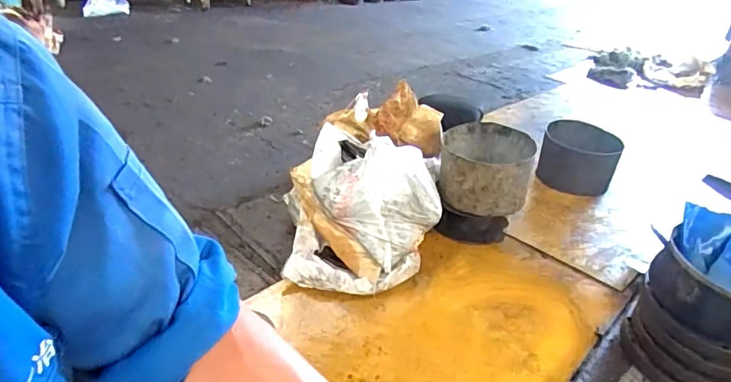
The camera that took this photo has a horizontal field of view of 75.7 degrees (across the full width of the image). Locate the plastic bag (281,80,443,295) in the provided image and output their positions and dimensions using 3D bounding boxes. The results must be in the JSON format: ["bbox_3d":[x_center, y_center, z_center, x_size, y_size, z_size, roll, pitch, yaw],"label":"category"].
[{"bbox_3d":[-0.002,-0.006,1.398,0.442,0.348,0.562,7,31,4],"label":"plastic bag"}]

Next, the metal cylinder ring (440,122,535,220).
[{"bbox_3d":[0.370,-0.071,1.472,0.270,0.183,0.267,12,32,12],"label":"metal cylinder ring"}]

